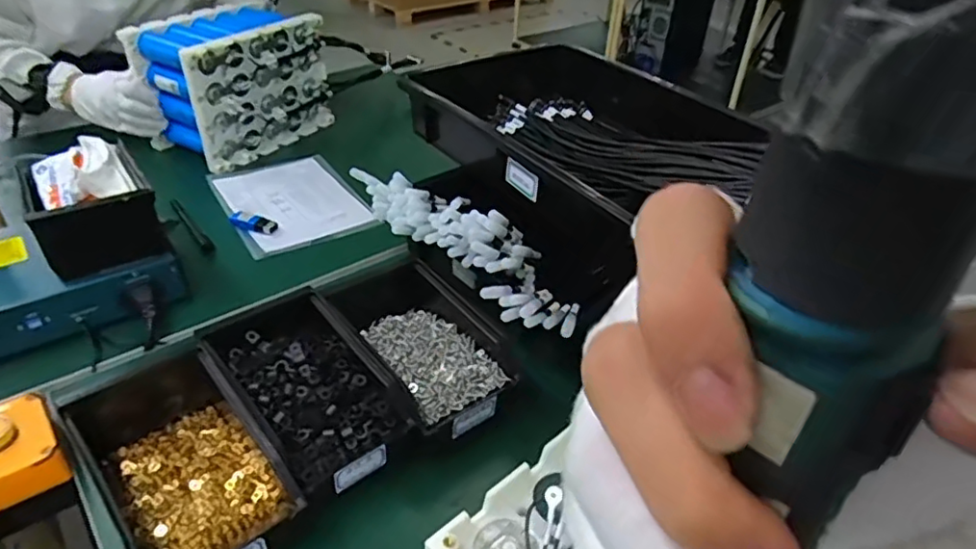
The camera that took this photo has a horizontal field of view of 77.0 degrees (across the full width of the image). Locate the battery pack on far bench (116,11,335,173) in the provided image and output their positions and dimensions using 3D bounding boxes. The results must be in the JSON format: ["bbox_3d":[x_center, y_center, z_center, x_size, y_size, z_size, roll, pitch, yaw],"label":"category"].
[{"bbox_3d":[-0.373,-0.284,0.928,0.129,0.181,0.226,26,43,27],"label":"battery pack on far bench"}]

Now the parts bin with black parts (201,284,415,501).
[{"bbox_3d":[-0.148,0.094,0.498,0.101,0.061,0.177,-26,46,-33],"label":"parts bin with black parts"}]

